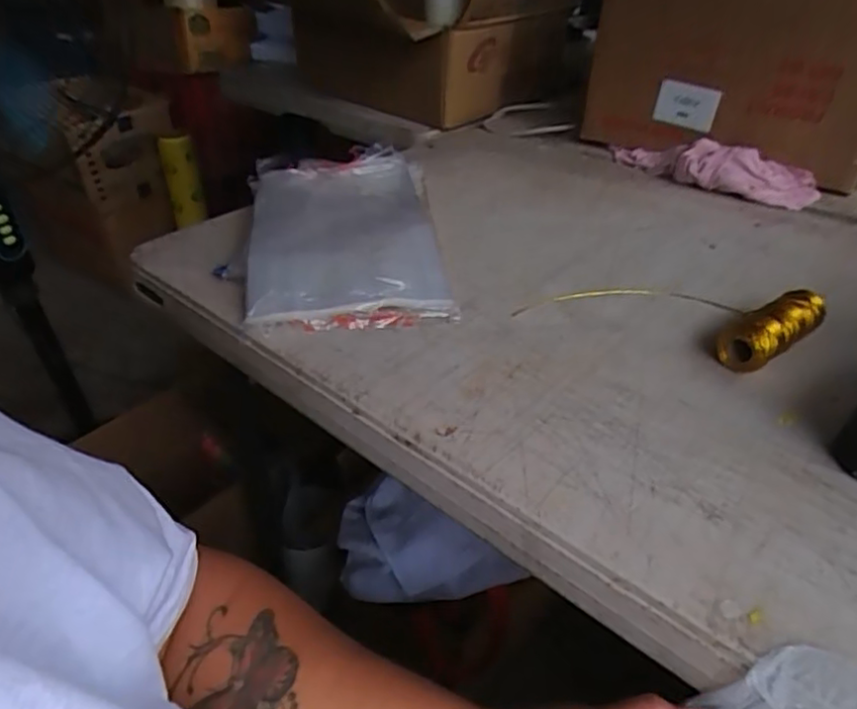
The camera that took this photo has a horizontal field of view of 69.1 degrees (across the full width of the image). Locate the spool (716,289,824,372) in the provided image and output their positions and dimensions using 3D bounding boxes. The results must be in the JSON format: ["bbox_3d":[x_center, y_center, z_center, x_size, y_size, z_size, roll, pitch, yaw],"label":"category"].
[{"bbox_3d":[0.274,-0.021,0.496,0.104,0.035,0.037,-23,42,-28],"label":"spool"}]

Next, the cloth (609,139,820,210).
[{"bbox_3d":[0.349,-0.240,0.785,0.253,0.045,0.073,25,43,30],"label":"cloth"}]

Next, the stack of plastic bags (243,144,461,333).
[{"bbox_3d":[-0.092,-0.134,0.637,0.193,0.044,0.329,-4,36,-6],"label":"stack of plastic bags"}]

